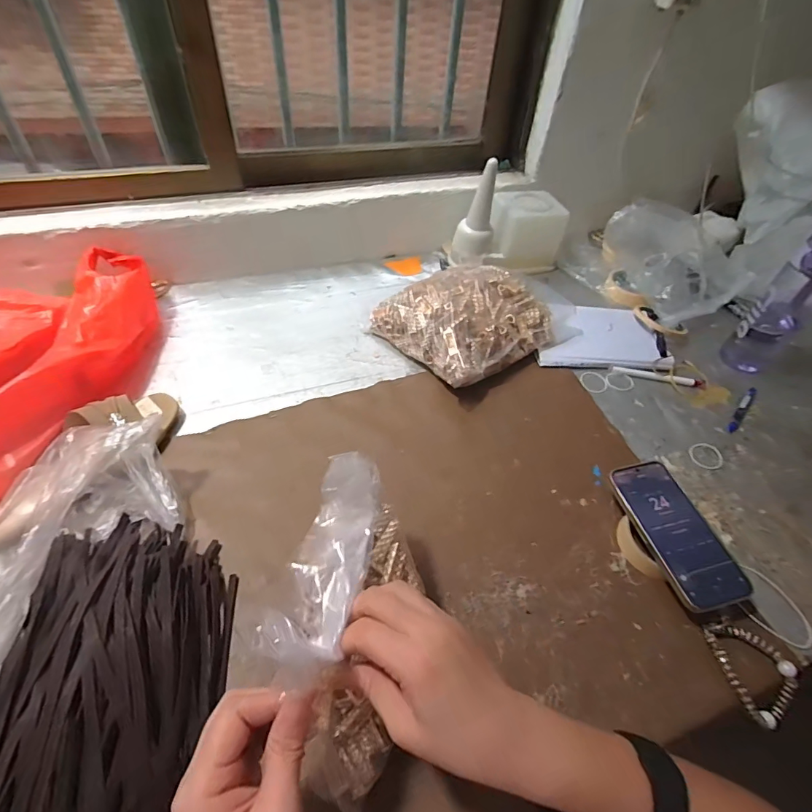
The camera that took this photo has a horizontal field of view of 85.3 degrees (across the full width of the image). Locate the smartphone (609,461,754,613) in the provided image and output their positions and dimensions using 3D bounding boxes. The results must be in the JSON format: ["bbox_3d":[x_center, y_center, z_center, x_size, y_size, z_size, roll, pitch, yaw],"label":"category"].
[{"bbox_3d":[0.287,0.130,0.468,0.073,0.011,0.157,-7,50,-11],"label":"smartphone"}]

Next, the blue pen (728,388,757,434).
[{"bbox_3d":[0.487,0.004,0.637,0.013,0.011,0.121,36,55,24],"label":"blue pen"}]

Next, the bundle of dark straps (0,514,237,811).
[{"bbox_3d":[-0.234,0.219,0.351,0.177,0.057,0.284,0,49,-6],"label":"bundle of dark straps"}]

